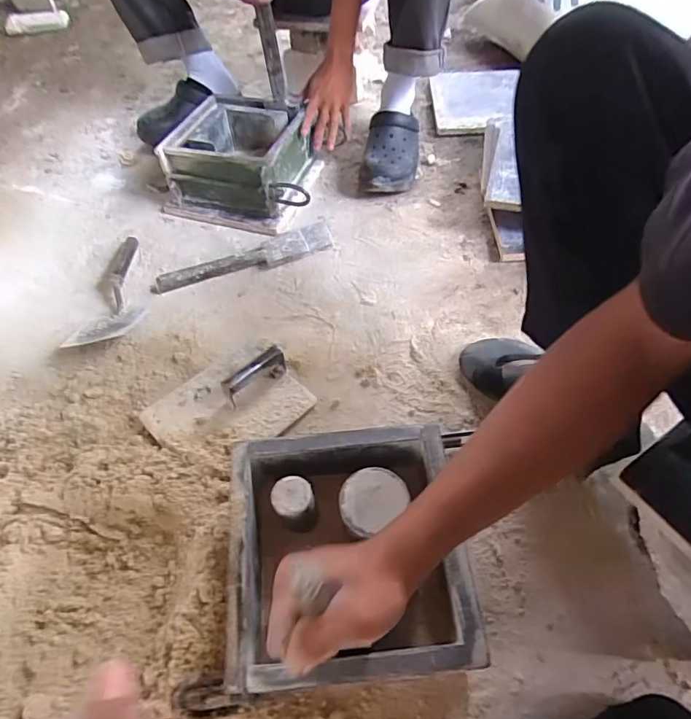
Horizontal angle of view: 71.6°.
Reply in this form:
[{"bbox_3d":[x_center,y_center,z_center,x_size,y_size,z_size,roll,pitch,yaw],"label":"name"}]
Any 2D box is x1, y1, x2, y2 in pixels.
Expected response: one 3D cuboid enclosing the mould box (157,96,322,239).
[{"bbox_3d":[-0.198,-0.396,0.965,0.277,0.135,0.245,13,58,10],"label":"mould box"}]

